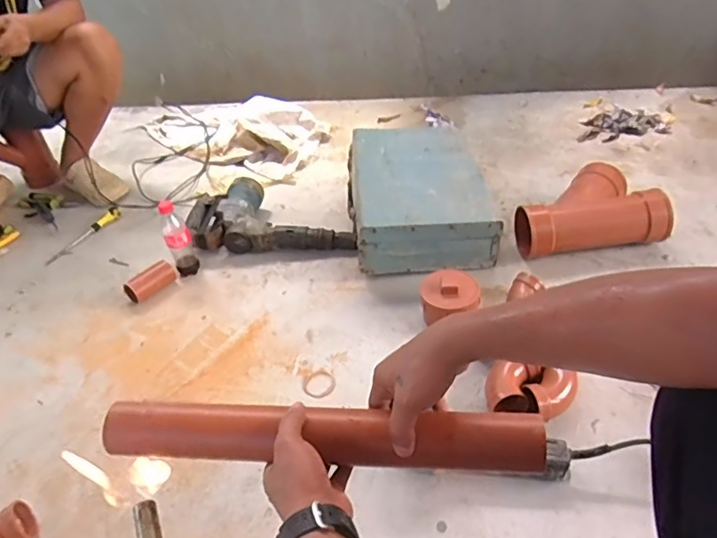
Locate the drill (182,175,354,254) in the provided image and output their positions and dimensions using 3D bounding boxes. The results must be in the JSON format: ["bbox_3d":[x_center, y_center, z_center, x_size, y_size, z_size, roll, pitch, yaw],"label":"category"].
[{"bbox_3d":[-0.215,-0.132,1.356,0.413,0.091,0.222,-2,40,5],"label":"drill"}]

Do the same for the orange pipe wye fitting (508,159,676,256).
[{"bbox_3d":[0.501,-0.129,1.191,0.304,0.118,0.194,-1,39,8],"label":"orange pipe wye fitting"}]

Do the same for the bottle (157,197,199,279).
[{"bbox_3d":[-0.410,-0.067,1.232,0.057,0.180,0.047,-20,40,-15],"label":"bottle"}]

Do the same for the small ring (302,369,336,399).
[{"bbox_3d":[-0.073,0.209,0.989,0.067,0.008,0.063,-2,39,2],"label":"small ring"}]

